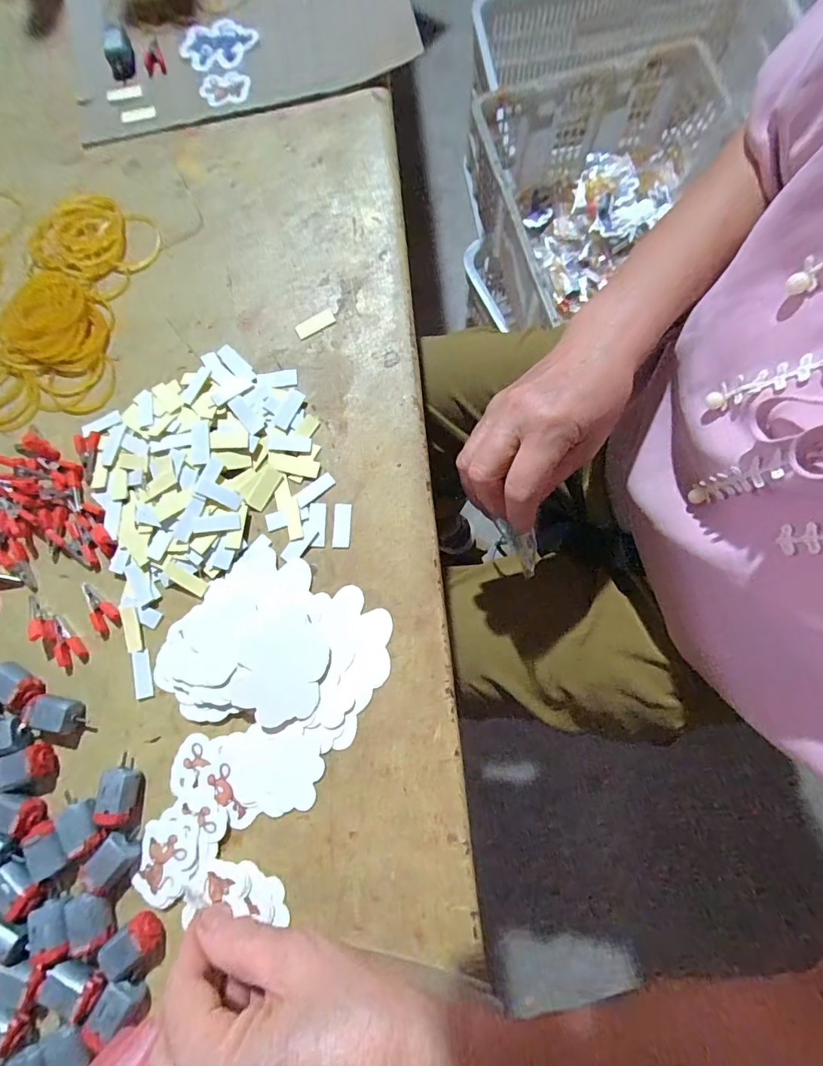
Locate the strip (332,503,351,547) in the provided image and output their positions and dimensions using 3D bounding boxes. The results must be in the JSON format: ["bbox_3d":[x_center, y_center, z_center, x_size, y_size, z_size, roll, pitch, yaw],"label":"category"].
[{"bbox_3d":[-0.046,-0.005,0.299,0.011,0.004,0.029,3,78,1],"label":"strip"}]

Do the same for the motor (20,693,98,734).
[{"bbox_3d":[-0.212,0.109,0.274,0.037,0.014,0.019,9,78,2],"label":"motor"}]

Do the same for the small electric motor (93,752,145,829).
[{"bbox_3d":[-0.167,0.150,0.264,0.022,0.016,0.035,2,78,0],"label":"small electric motor"}]

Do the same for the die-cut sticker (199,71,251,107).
[{"bbox_3d":[-0.143,-0.340,0.350,0.038,0.004,0.022,-6,100,2],"label":"die-cut sticker"}]

